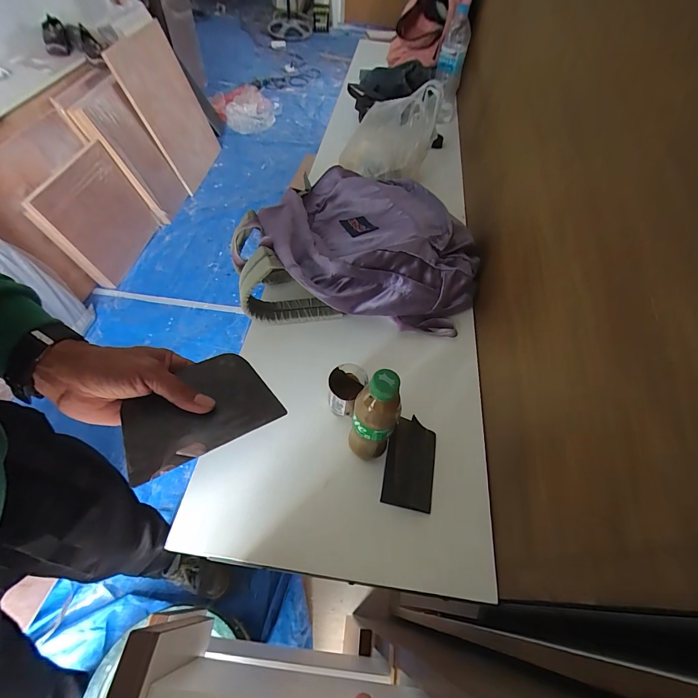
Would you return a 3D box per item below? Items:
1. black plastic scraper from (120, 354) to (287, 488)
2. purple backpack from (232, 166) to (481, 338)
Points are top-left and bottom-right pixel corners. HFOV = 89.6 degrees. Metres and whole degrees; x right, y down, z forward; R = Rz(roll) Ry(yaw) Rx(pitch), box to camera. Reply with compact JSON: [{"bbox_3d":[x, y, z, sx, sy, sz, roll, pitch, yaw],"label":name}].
[{"bbox_3d":[-0.152,0.058,0.353,0.140,0.007,0.097,-23,60,-29],"label":"black plastic scraper"},{"bbox_3d":[0.018,-0.201,0.671,0.427,0.141,0.325,3,56,-3],"label":"purple backpack"}]

